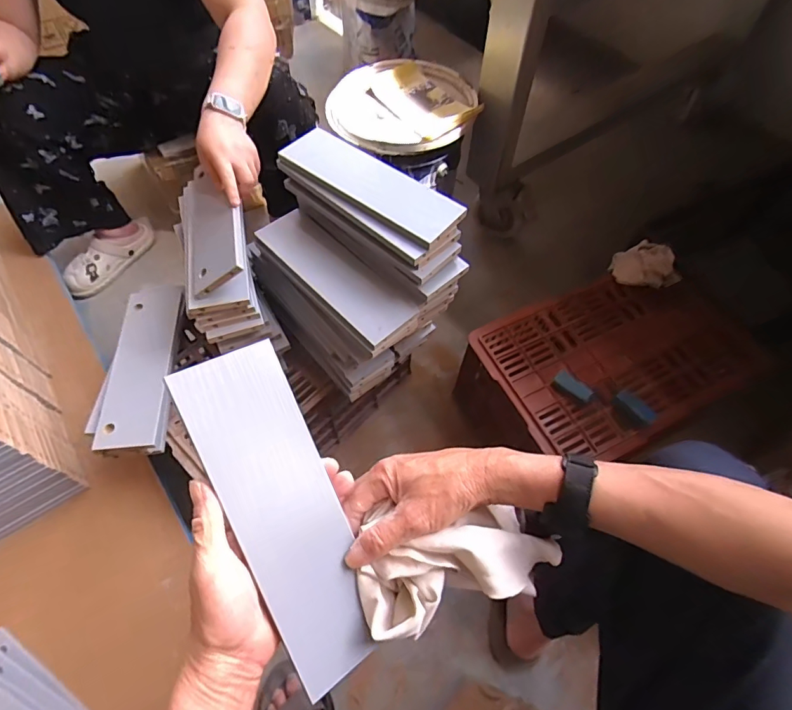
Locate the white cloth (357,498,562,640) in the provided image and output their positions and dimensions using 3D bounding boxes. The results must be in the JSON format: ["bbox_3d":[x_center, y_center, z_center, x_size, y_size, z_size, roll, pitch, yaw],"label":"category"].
[{"bbox_3d":[0.050,0.169,0.390,0.167,0.064,0.092,-15,61,-11],"label":"white cloth"}]

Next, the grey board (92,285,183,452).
[{"bbox_3d":[-0.391,0.013,0.699,0.079,0.024,0.265,4,65,-16],"label":"grey board"}]

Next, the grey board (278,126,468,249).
[{"bbox_3d":[-0.033,-0.234,0.619,0.256,0.018,0.084,36,69,12],"label":"grey board"}]

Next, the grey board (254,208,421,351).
[{"bbox_3d":[-0.089,-0.119,0.654,0.088,0.020,0.262,-39,67,-21],"label":"grey board"}]

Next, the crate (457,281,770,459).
[{"bbox_3d":[0.395,0.047,0.890,0.464,0.237,0.303,-20,62,-12],"label":"crate"}]

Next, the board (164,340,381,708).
[{"bbox_3d":[-0.084,0.124,0.355,0.079,0.006,0.262,-25,95,-31],"label":"board"}]

